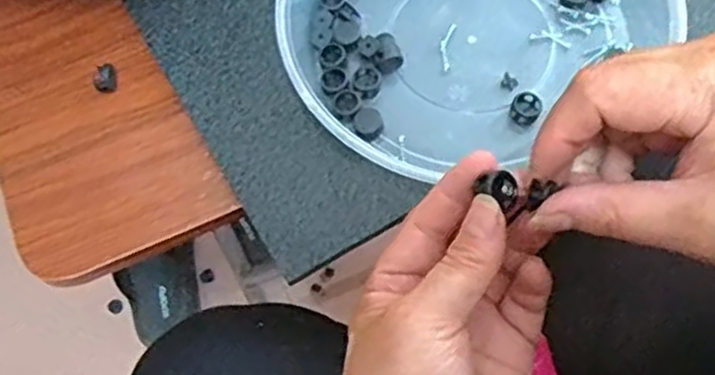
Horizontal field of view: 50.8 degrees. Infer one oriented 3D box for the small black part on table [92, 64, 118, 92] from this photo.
[{"bbox_3d":[-0.163,-0.071,0.490,0.012,0.011,0.018,10,69,7],"label":"small black part on table"}]

